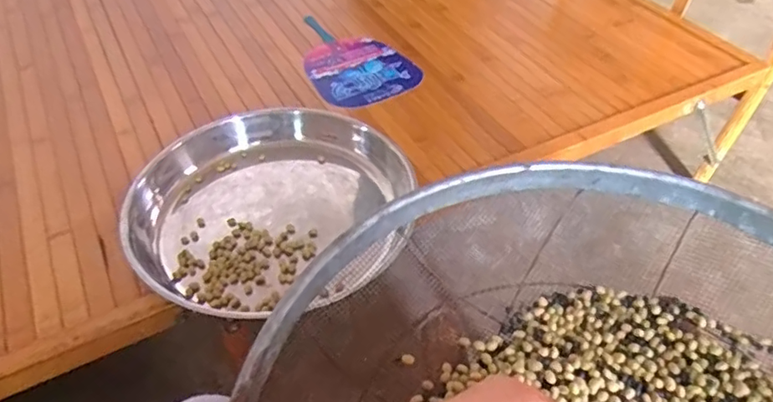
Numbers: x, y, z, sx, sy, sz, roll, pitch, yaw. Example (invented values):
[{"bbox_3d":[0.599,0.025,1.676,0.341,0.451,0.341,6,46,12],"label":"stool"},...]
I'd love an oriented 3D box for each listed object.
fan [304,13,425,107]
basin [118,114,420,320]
[{"bbox_3d":[-0.066,-0.250,0.945,0.173,0.012,0.283,-21,52,-20],"label":"fan"},{"bbox_3d":[-0.134,-0.005,0.664,0.316,0.072,0.287,-2,48,-4],"label":"basin"}]

